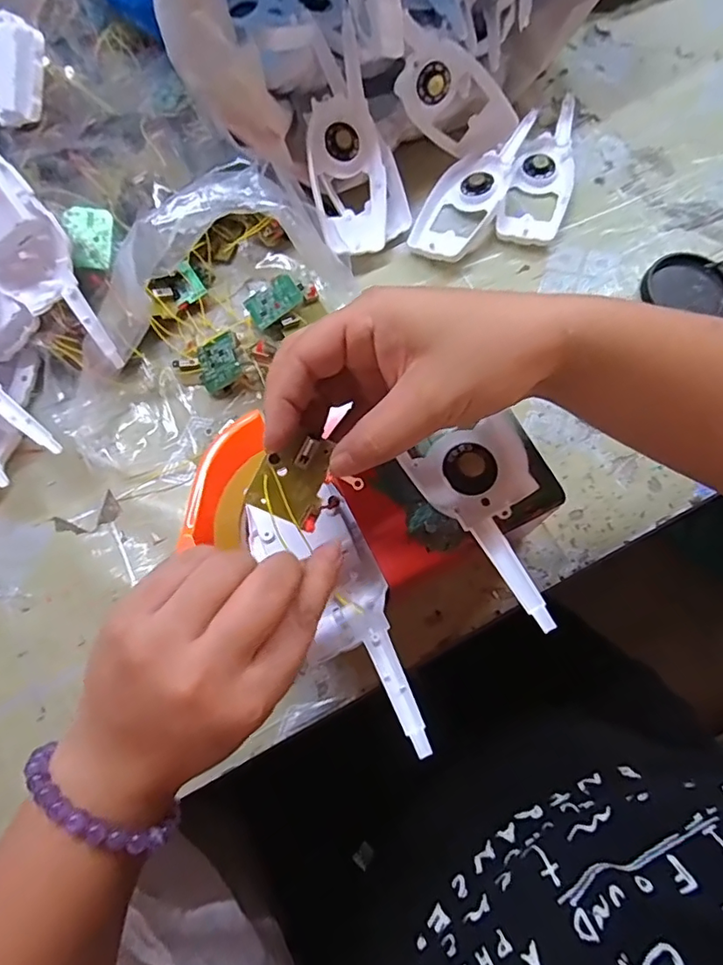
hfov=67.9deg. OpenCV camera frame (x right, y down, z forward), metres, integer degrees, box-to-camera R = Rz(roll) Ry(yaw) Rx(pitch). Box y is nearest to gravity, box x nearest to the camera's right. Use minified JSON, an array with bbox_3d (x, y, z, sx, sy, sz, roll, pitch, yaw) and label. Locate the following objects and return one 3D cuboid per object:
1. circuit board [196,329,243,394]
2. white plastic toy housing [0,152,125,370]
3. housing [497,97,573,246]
[{"bbox_3d":[-0.109,-0.092,0.411,0.034,0.004,0.040,-19,80,13],"label":"circuit board"},{"bbox_3d":[-0.227,-0.155,0.365,0.058,0.041,0.178,-38,110,-11],"label":"white plastic toy housing"},{"bbox_3d":[0.161,-0.270,0.467,0.053,0.013,0.161,19,72,7],"label":"housing"}]

